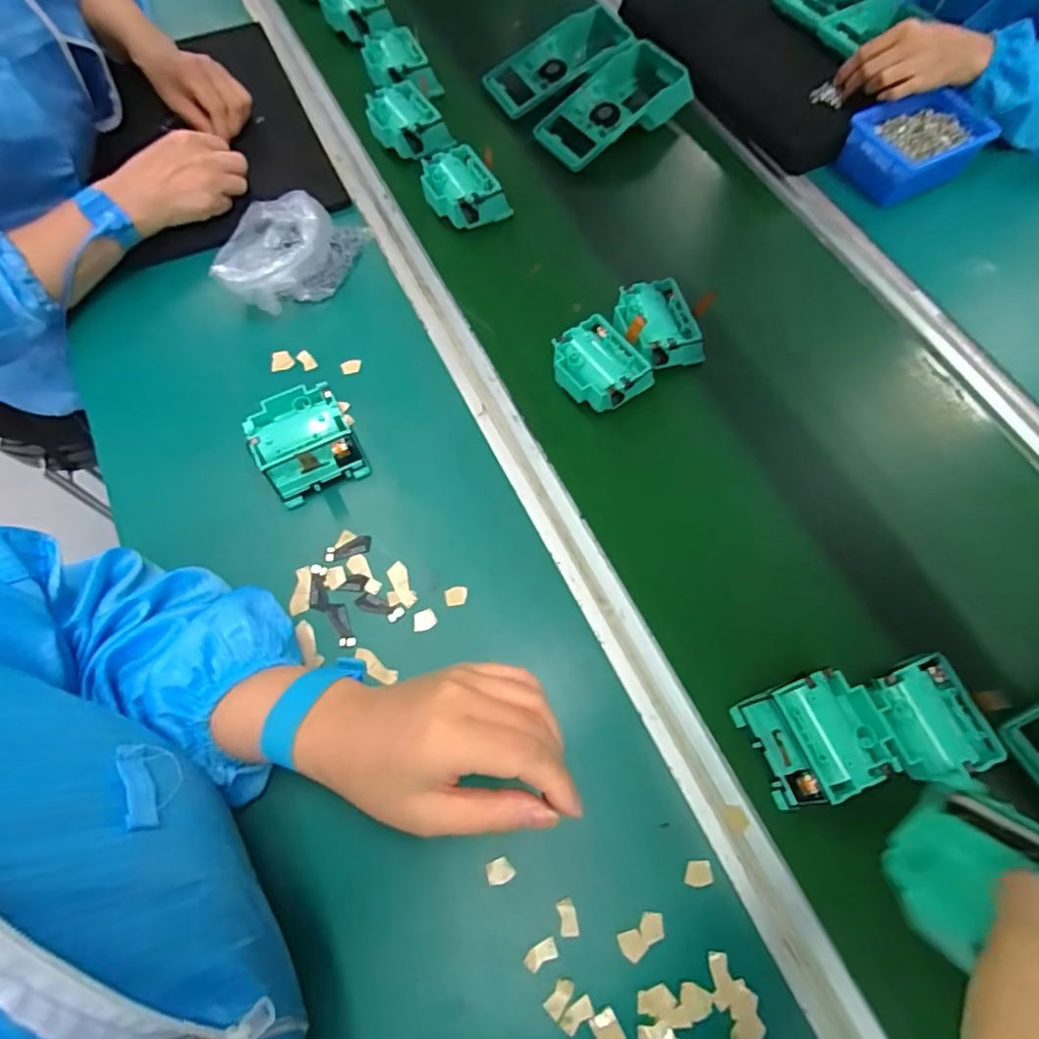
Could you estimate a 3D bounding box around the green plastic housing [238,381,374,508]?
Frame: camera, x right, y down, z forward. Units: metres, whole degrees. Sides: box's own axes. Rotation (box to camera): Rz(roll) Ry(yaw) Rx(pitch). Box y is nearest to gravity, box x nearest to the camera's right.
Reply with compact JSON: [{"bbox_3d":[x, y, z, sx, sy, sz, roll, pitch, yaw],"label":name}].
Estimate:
[{"bbox_3d":[-0.174,-0.062,0.454,0.075,0.041,0.078,-25,70,-13],"label":"green plastic housing"}]

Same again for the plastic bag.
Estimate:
[{"bbox_3d":[-0.225,-0.260,0.526,0.105,0.061,0.135,17,67,4],"label":"plastic bag"}]

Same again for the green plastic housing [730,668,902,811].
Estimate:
[{"bbox_3d":[0.202,0.147,0.383,0.079,0.037,0.073,-19,69,-11],"label":"green plastic housing"}]

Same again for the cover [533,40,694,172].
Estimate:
[{"bbox_3d":[0.110,-0.484,0.656,0.178,0.048,0.097,-34,72,-16],"label":"cover"}]

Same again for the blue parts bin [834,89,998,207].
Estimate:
[{"bbox_3d":[0.449,-0.423,0.635,0.165,0.045,0.101,-25,70,-13],"label":"blue parts bin"}]

